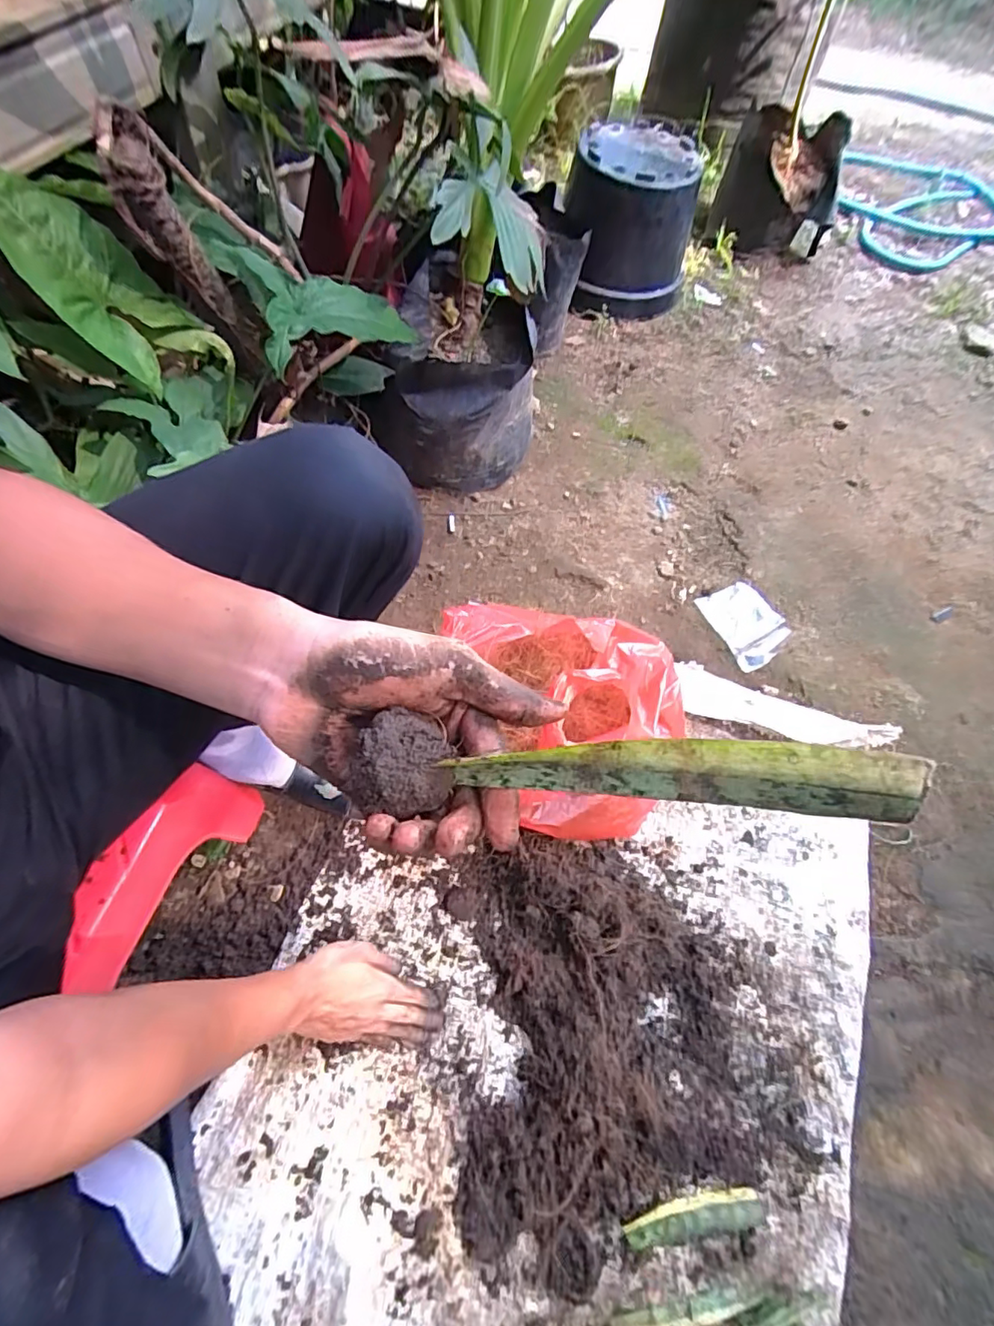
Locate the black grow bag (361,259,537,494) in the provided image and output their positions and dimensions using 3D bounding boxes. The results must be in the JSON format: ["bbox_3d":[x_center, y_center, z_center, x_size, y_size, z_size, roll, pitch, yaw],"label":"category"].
[{"bbox_3d":[-0.050,-0.439,0.900,0.218,0.215,0.253,12,62,0],"label":"black grow bag"}]

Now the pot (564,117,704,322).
[{"bbox_3d":[0.276,-0.895,1.151,0.255,0.238,0.319,14,64,-1],"label":"pot"}]

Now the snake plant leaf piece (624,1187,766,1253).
[{"bbox_3d":[0.187,0.529,0.532,0.130,0.011,0.031,-6,66,-10],"label":"snake plant leaf piece"}]

